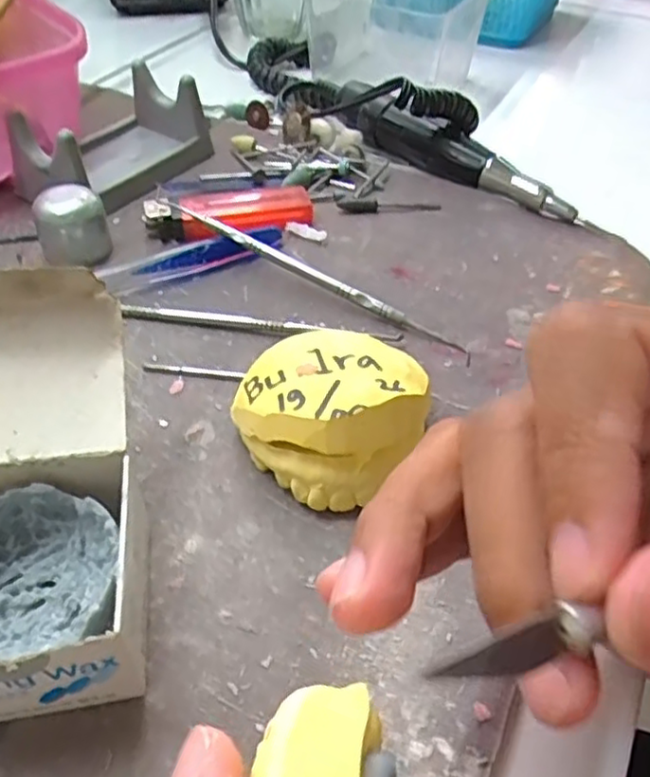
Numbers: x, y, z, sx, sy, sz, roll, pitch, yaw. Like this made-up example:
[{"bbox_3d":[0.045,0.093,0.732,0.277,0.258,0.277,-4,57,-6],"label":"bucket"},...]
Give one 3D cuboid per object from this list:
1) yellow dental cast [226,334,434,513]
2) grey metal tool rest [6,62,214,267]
[{"bbox_3d":[0.001,0.008,0.225,0.056,0.034,0.054,1,46,-1],"label":"yellow dental cast"},{"bbox_3d":[-0.114,-0.116,0.341,0.071,0.034,0.131,18,48,15],"label":"grey metal tool rest"}]

